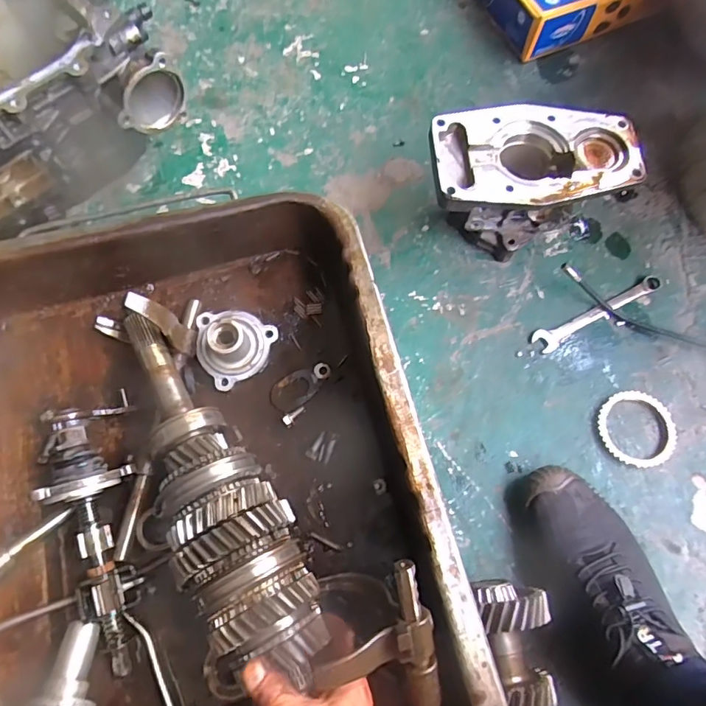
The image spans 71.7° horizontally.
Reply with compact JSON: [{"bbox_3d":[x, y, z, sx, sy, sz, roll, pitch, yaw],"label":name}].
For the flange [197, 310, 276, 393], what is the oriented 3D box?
[{"bbox_3d":[-0.124,-0.020,0.494,0.080,0.059,0.077,-33,76,-12],"label":"flange"}]

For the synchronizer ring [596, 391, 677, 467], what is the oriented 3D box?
[{"bbox_3d":[0.296,0.078,0.508,0.078,0.016,0.079,1,72,-2],"label":"synchronizer ring"}]

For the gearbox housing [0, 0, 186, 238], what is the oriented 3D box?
[{"bbox_3d":[-0.344,-0.247,0.522,0.282,0.156,0.167,-37,77,-13],"label":"gearbox housing"}]

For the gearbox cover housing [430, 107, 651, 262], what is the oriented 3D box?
[{"bbox_3d":[0.177,-0.177,0.533,0.199,0.126,0.103,-1,72,-3],"label":"gearbox cover housing"}]

